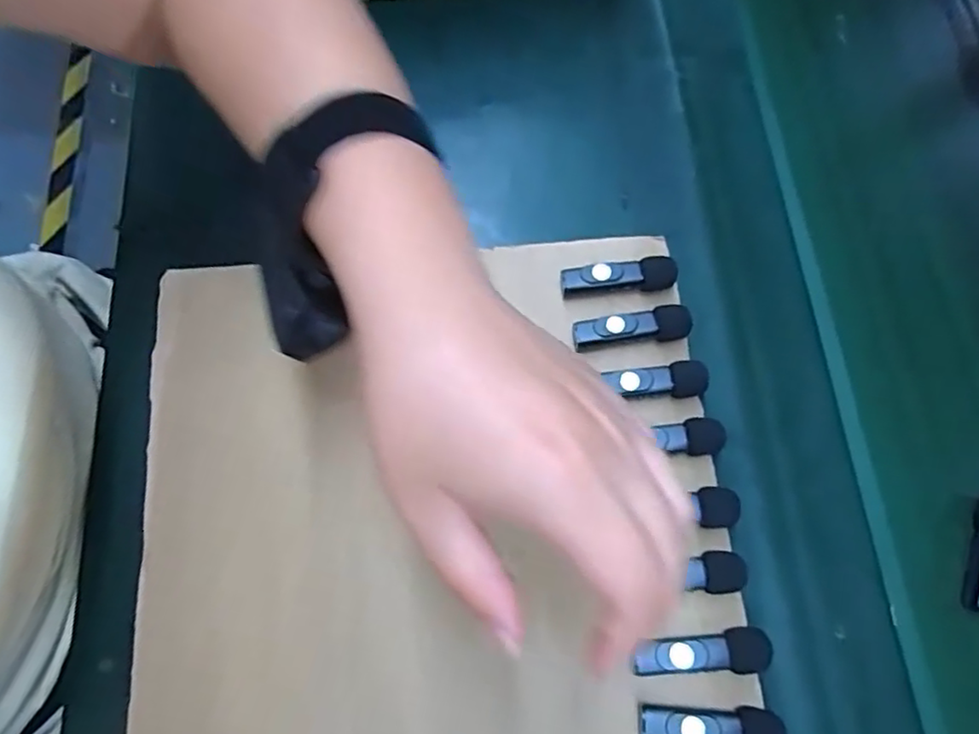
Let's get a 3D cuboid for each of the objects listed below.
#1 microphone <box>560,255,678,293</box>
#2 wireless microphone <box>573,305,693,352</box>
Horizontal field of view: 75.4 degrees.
[{"bbox_3d":[0.074,-0.052,0.363,0.065,0.017,0.016,1,72,-2],"label":"microphone"},{"bbox_3d":[0.080,-0.021,0.350,0.061,0.012,0.018,-6,73,-4],"label":"wireless microphone"}]

